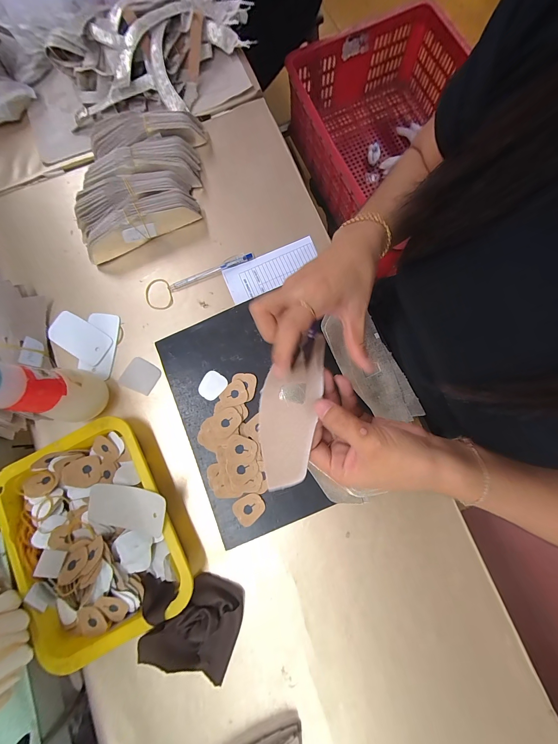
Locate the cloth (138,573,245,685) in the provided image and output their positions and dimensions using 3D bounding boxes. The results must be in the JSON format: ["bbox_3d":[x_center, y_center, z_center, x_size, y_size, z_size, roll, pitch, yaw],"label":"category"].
[{"bbox_3d":[-0.111,0.314,0.360,0.119,0.039,0.104,11,79,3],"label":"cloth"}]

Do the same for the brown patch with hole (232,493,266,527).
[{"bbox_3d":[-0.038,0.176,0.380,0.039,0.004,0.033,-29,80,-5],"label":"brown patch with hole"}]

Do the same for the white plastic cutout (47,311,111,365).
[{"bbox_3d":[-0.309,-0.054,0.454,0.102,0.004,0.053,29,81,6],"label":"white plastic cutout"}]

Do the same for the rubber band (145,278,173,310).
[{"bbox_3d":[-0.190,-0.123,0.464,0.039,0.006,0.052,-16,79,-3],"label":"rubber band"}]

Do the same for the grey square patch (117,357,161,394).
[{"bbox_3d":[-0.209,0.007,0.441,0.053,0.004,0.049,30,81,6],"label":"grey square patch"}]

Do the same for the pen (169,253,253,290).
[{"bbox_3d":[-0.106,-0.158,0.462,0.137,0.008,0.016,-25,80,-4],"label":"pen"}]

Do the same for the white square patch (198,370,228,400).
[{"bbox_3d":[-0.093,0.019,0.410,0.033,0.004,0.039,28,80,6],"label":"white square patch"}]

